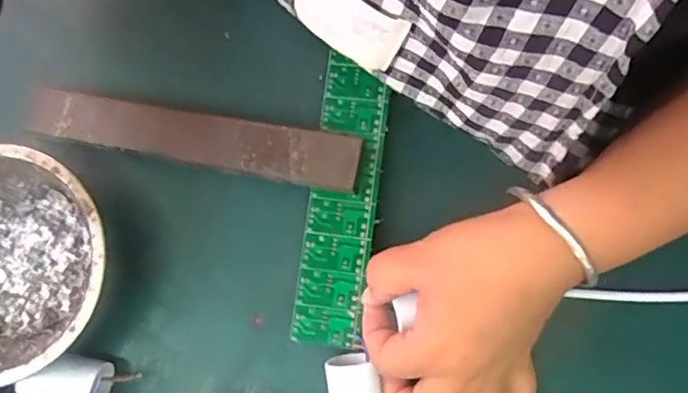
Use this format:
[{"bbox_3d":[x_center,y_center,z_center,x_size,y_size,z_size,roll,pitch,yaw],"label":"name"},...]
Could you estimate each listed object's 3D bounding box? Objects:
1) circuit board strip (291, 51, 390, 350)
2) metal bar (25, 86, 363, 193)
[{"bbox_3d":[-0.001,0.001,0.335,0.038,0.007,0.164,8,82,0],"label":"circuit board strip"},{"bbox_3d":[-0.095,-0.035,0.344,0.211,0.017,0.033,12,77,10],"label":"metal bar"}]

